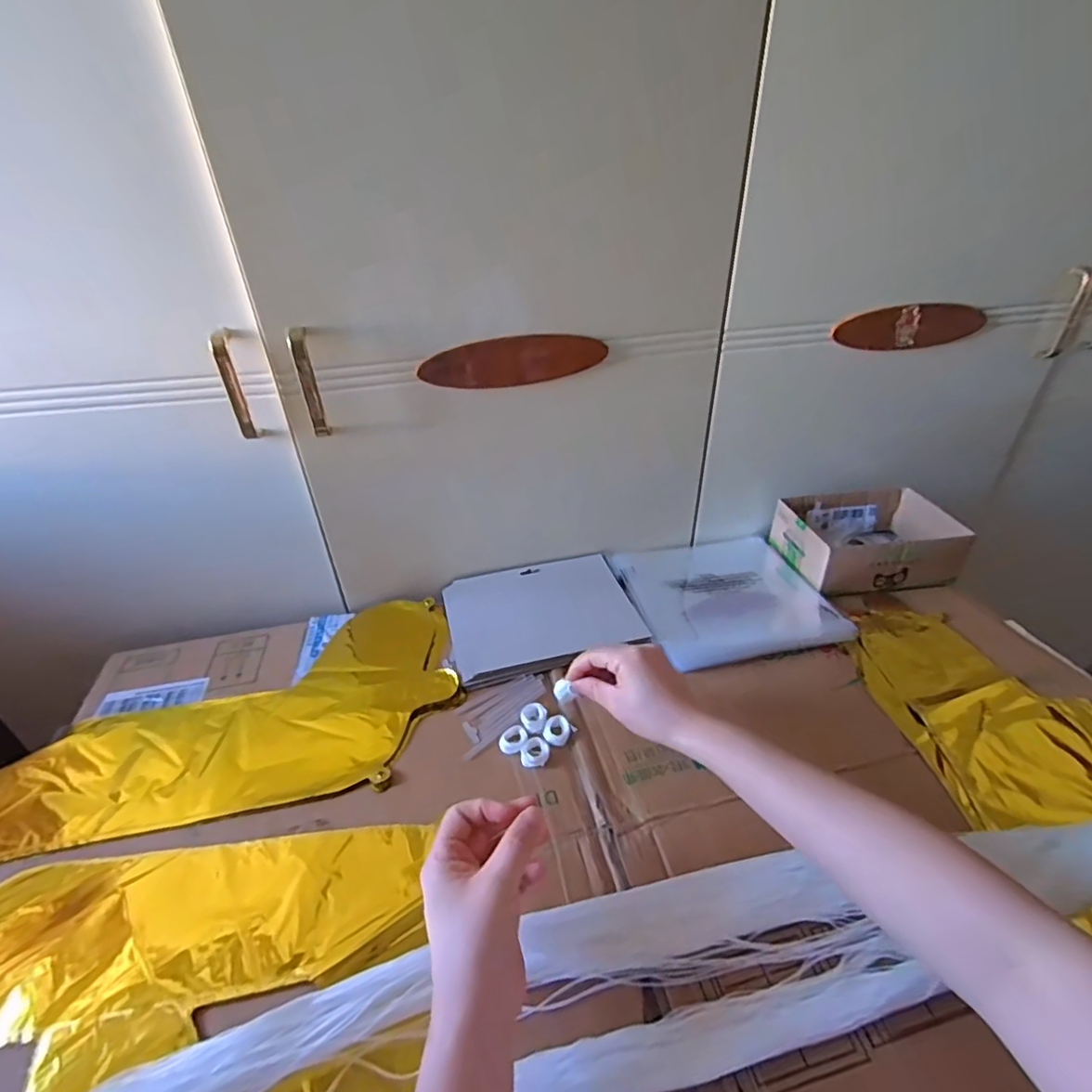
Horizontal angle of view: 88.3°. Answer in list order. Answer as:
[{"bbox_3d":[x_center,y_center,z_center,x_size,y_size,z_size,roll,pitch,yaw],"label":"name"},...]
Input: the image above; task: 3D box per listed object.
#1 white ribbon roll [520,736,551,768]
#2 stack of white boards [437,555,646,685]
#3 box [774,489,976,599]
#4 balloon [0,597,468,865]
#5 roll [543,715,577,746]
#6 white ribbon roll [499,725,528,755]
[{"bbox_3d":[-0.010,0.181,0.493,0.025,0.005,0.027,1,37,0],"label":"white ribbon roll"},{"bbox_3d":[-0.006,0.073,0.646,0.205,0.015,0.163,-10,38,-14],"label":"stack of white boards"},{"bbox_3d":[0.398,-0.010,0.702,0.184,0.063,0.137,-4,37,-6],"label":"box"},{"bbox_3d":[-0.292,0.159,0.544,0.403,0.025,0.229,-10,38,-15],"label":"balloon"},{"bbox_3d":[0.011,0.168,0.511,0.025,0.008,0.028,26,43,29],"label":"roll"},{"bbox_3d":[-0.029,0.173,0.502,0.027,0.006,0.023,-17,40,-23],"label":"white ribbon roll"}]

